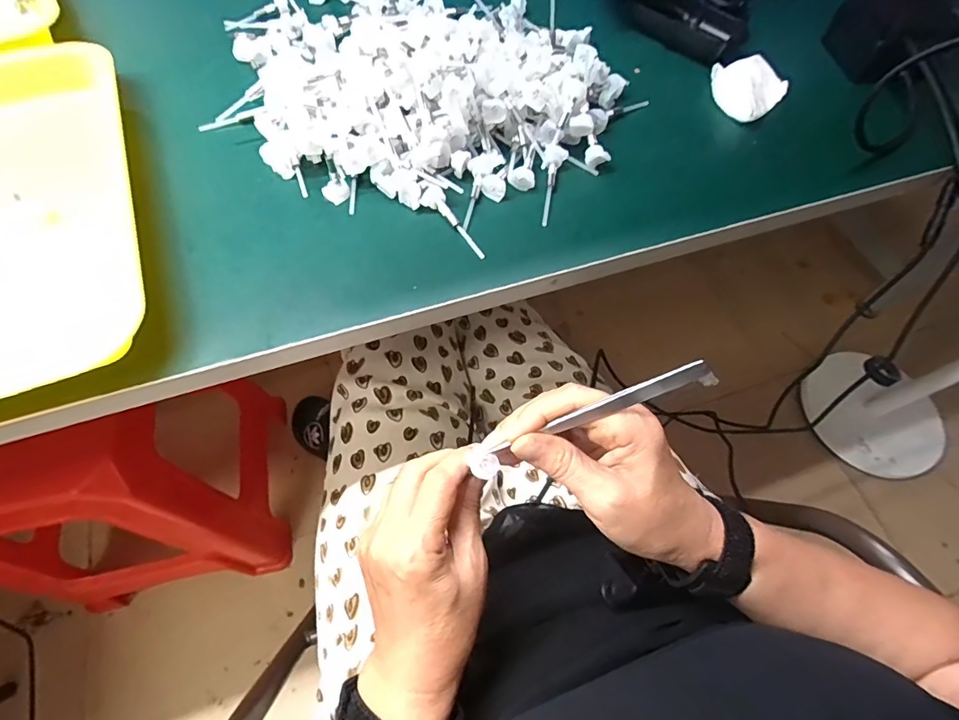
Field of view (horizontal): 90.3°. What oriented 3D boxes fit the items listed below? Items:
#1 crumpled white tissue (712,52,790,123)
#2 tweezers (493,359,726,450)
[{"bbox_3d":[0.239,-0.239,0.425,0.060,0.020,0.066,-19,64,-12],"label":"crumpled white tissue"},{"bbox_3d":[0.063,0.029,0.255,0.120,0.016,0.009,-25,64,19],"label":"tweezers"}]

